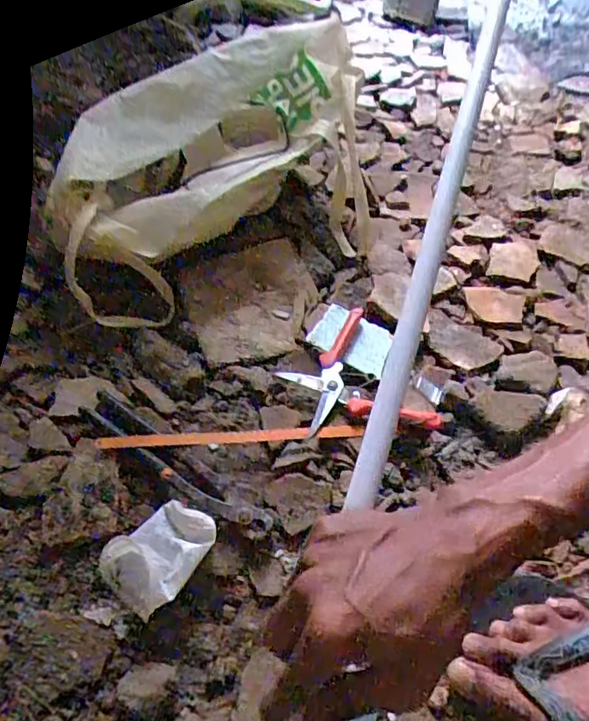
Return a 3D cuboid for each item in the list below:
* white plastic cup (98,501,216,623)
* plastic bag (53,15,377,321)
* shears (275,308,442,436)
[{"bbox_3d":[-0.113,0.162,0.474,0.071,0.034,0.090,36,59,19],"label":"white plastic cup"},{"bbox_3d":[-0.088,-0.240,0.667,0.414,0.193,0.236,-23,60,-20],"label":"plastic bag"},{"bbox_3d":[0.058,0.023,0.590,0.124,0.022,0.168,-20,59,-18],"label":"shears"}]

